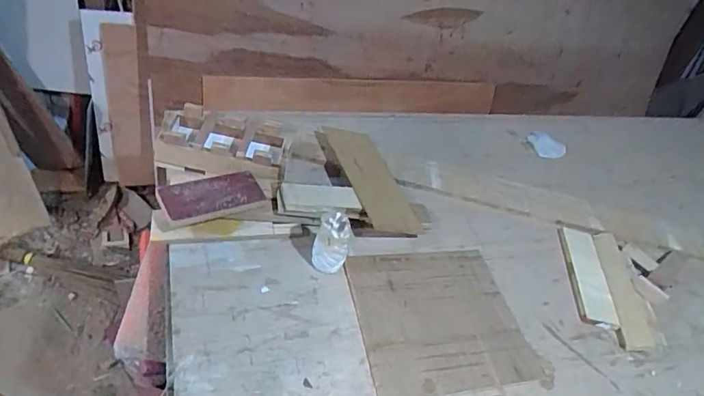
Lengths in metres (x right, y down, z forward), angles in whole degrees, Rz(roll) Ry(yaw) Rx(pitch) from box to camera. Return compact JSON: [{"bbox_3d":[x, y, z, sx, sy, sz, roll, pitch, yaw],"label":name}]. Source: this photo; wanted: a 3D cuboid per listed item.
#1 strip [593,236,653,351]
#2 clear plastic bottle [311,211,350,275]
[{"bbox_3d":[0.584,0.193,1.042,0.068,0.023,0.315,14,40,-1],"label":"strip"},{"bbox_3d":[-0.042,0.088,0.904,0.064,0.111,0.059,-5,44,-22],"label":"clear plastic bottle"}]

